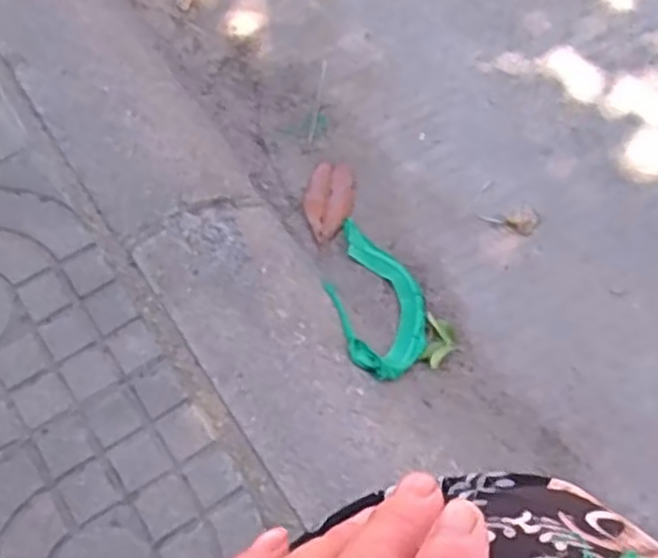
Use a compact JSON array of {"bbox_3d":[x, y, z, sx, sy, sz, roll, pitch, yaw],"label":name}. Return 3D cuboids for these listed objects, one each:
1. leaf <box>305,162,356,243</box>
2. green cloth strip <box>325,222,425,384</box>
[{"bbox_3d":[0.002,-0.094,0.921,0.053,0.015,0.113,9,56,5],"label":"leaf"},{"bbox_3d":[0.052,0.023,0.851,0.103,0.023,0.196,3,53,-25],"label":"green cloth strip"}]

